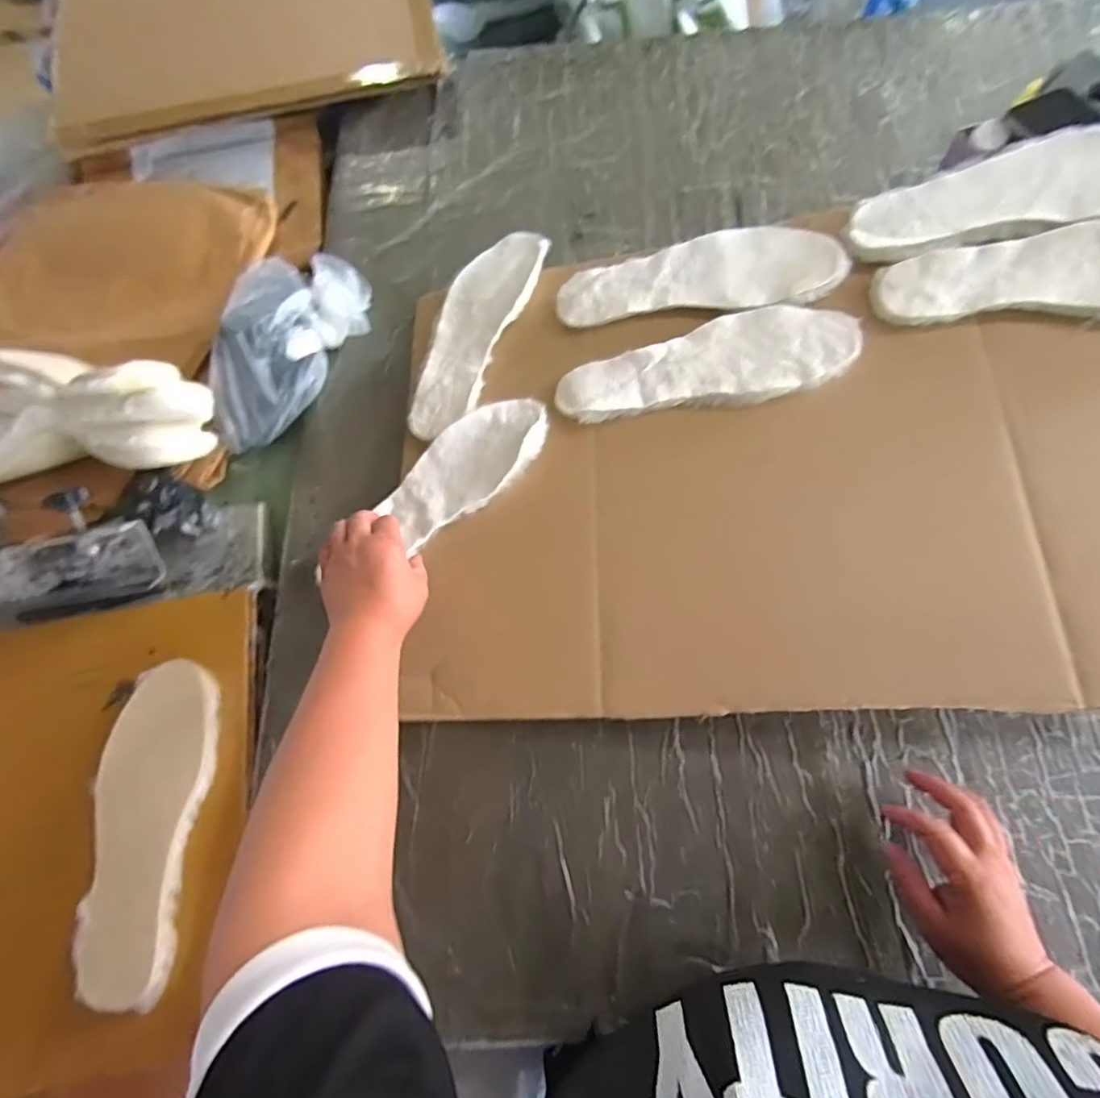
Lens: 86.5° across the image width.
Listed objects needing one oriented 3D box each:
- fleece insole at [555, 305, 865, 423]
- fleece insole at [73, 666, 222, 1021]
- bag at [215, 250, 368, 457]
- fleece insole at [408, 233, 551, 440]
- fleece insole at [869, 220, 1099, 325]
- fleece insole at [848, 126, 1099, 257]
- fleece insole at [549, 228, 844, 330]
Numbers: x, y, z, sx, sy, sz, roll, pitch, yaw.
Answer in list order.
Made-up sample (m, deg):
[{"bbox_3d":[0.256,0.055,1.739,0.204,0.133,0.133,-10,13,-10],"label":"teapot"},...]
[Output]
[{"bbox_3d":[0.150,-0.183,0.584,0.281,0.013,0.098,-9,69,12],"label":"fleece insole"},{"bbox_3d":[-0.368,0.248,0.531,0.093,0.017,0.277,5,73,-10],"label":"fleece insole"},{"bbox_3d":[-0.305,-0.236,0.656,0.104,0.085,0.246,27,74,13],"label":"bag"},{"bbox_3d":[-0.082,-0.247,0.660,0.096,0.012,0.268,14,76,10],"label":"fleece insole"},{"bbox_3d":[0.445,-0.249,0.521,0.275,0.030,0.089,3,69,17],"label":"fleece insole"},{"bbox_3d":[0.432,-0.333,0.546,0.272,0.013,0.093,-8,69,15],"label":"fleece insole"},{"bbox_3d":[0.151,-0.290,0.616,0.282,0.016,0.097,-2,69,15],"label":"fleece insole"}]

